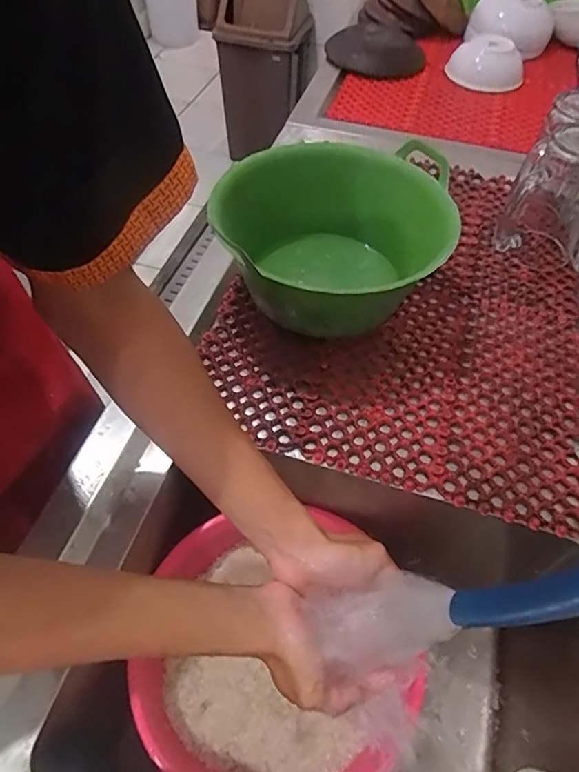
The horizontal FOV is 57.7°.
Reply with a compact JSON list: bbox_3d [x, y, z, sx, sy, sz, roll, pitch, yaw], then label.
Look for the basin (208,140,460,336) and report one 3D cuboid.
[{"bbox_3d":[0.049,-0.165,0.618,0.236,0.129,0.263,11,53,7],"label":"basin"}]

